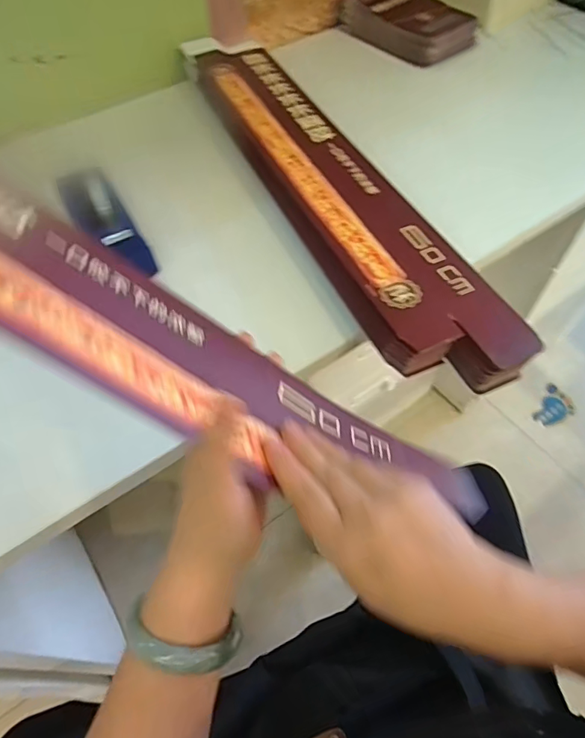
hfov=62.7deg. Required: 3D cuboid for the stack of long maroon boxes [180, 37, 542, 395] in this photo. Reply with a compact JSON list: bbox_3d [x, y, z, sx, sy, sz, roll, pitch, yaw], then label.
[{"bbox_3d":[0.028,-0.241,0.617,0.129,0.056,0.679,-23,58,-12],"label":"stack of long maroon boxes"}]

